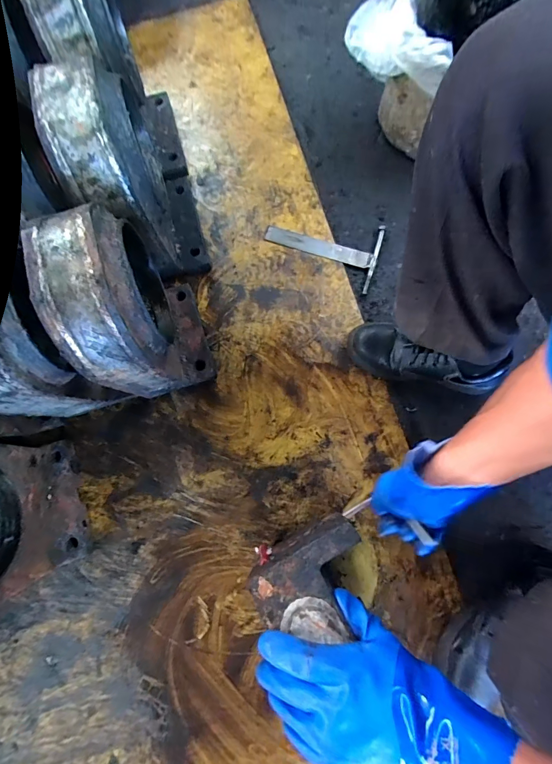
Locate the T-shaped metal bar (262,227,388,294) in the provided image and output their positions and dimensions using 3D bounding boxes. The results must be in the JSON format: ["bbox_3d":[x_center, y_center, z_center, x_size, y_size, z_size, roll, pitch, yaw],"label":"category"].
[{"bbox_3d":[0.094,-0.284,0.718,0.231,0.024,0.138,17,78,5],"label":"T-shaped metal bar"}]

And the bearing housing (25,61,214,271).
[{"bbox_3d":[-0.235,-0.351,0.593,0.143,0.311,0.266,-15,77,-2],"label":"bearing housing"}]

